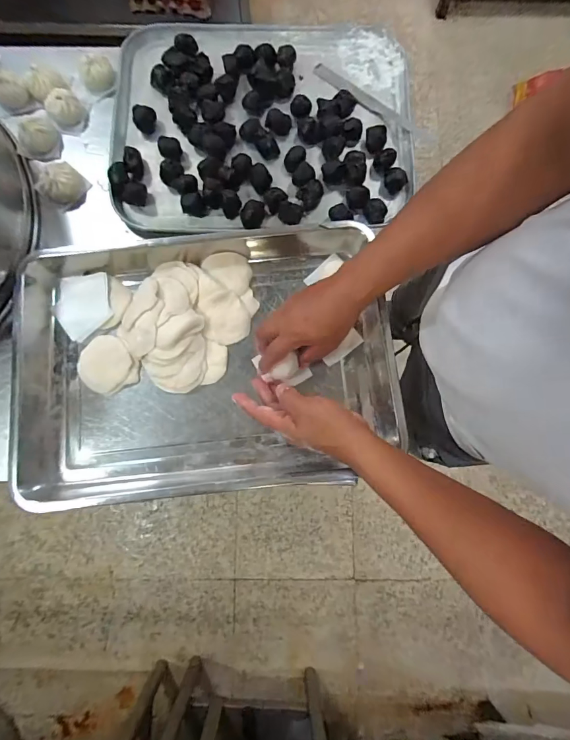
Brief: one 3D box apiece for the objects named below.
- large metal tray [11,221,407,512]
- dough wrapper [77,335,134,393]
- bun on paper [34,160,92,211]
[{"bbox_3d":[-0.114,-0.013,0.514,0.513,0.068,0.340,-5,79,0],"label":"large metal tray"},{"bbox_3d":[-0.252,-0.009,0.524,0.076,0.009,0.074,-1,71,4],"label":"dough wrapper"},{"bbox_3d":[-0.338,-0.282,0.567,0.060,0.045,0.064,37,82,8],"label":"bun on paper"}]

